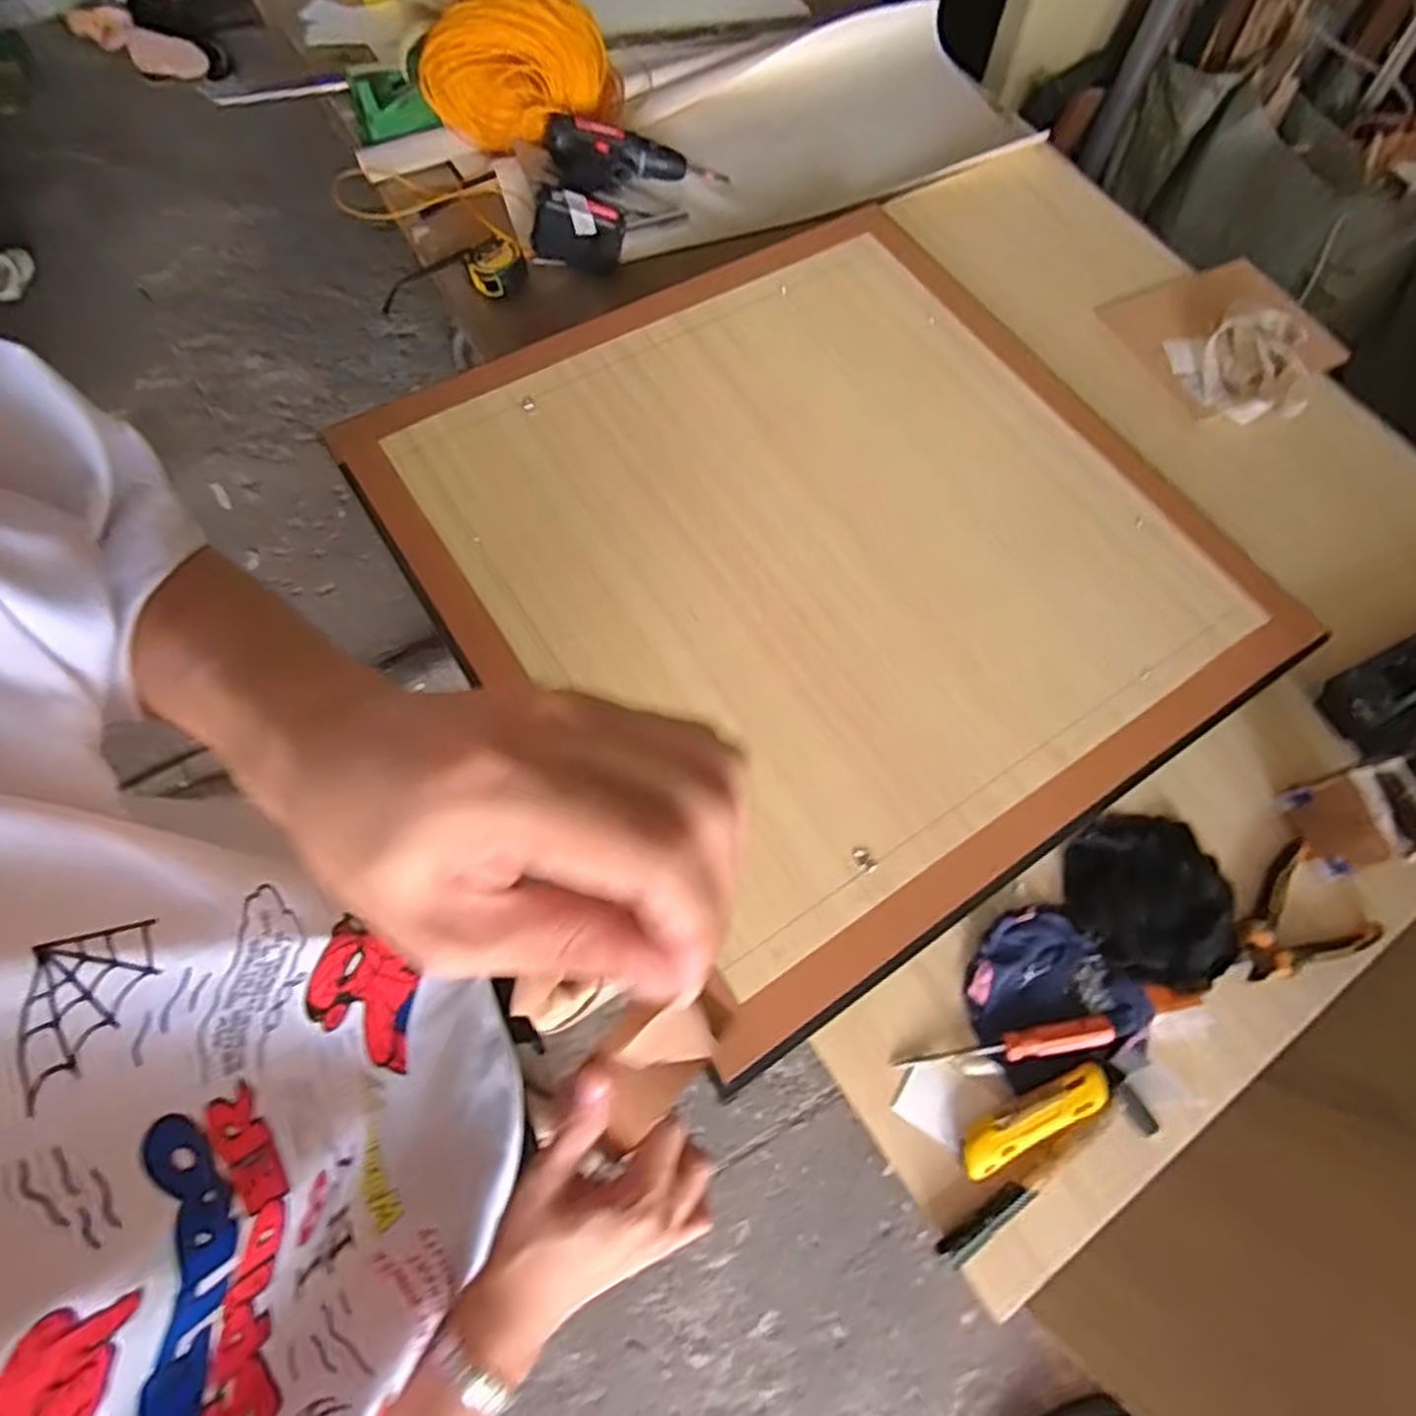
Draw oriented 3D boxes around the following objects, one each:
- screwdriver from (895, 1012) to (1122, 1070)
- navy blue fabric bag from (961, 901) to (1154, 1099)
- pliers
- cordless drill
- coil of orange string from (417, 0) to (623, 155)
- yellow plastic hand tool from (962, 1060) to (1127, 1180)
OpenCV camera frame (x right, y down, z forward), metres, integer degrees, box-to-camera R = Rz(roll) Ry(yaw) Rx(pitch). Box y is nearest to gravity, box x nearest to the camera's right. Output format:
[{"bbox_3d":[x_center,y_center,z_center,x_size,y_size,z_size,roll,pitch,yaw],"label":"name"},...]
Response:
[{"bbox_3d":[0.240,0.275,0.627,0.173,0.027,0.021,-8,66,-7],"label":"screwdriver"},{"bbox_3d":[0.291,0.236,0.648,0.142,0.017,0.131,-8,66,-7],"label":"navy blue fabric bag"},{"bbox_3d":[0.518,0.196,0.686,0.140,0.012,0.098,-31,70,-15],"label":"pliers"},{"bbox_3d":[-0.097,-0.662,0.980,0.223,0.069,0.216,3,65,-1],"label":"cordless drill"},{"bbox_3d":[-0.245,-0.828,1.007,0.220,0.128,0.159,8,65,1],"label":"coil of orange string"},{"bbox_3d":[0.262,0.320,0.612,0.144,0.026,0.035,-22,68,-12],"label":"yellow plastic hand tool"}]

